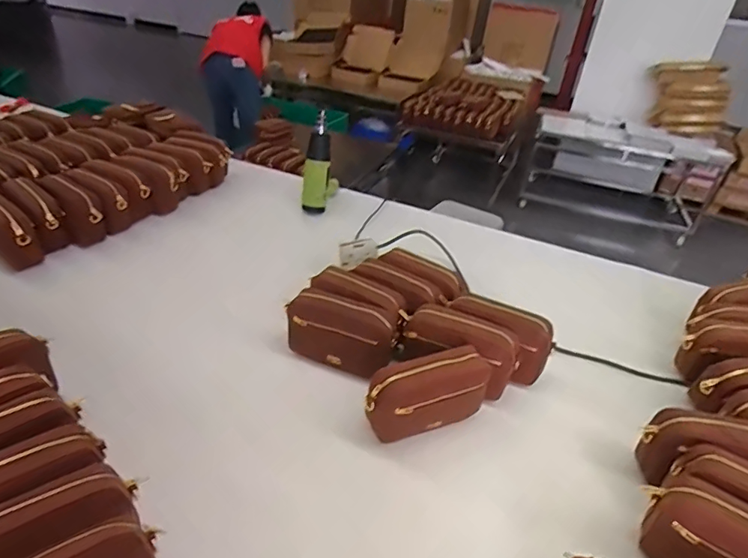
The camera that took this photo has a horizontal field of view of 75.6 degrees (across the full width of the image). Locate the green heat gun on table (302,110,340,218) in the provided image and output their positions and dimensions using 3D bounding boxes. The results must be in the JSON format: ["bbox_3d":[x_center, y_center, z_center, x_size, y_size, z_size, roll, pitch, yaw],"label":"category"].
[{"bbox_3d":[-0.155,-0.334,1.415,0.070,0.267,0.175,11,33,8],"label":"green heat gun on table"}]

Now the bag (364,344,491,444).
[{"bbox_3d":[0.084,0.187,0.761,0.196,0.135,0.058,-9,35,-22],"label":"bag"}]

